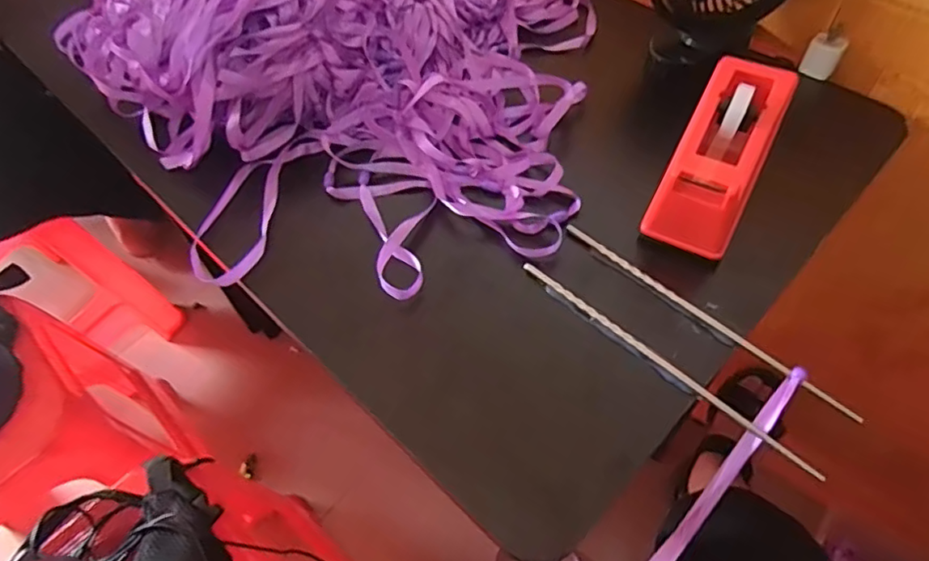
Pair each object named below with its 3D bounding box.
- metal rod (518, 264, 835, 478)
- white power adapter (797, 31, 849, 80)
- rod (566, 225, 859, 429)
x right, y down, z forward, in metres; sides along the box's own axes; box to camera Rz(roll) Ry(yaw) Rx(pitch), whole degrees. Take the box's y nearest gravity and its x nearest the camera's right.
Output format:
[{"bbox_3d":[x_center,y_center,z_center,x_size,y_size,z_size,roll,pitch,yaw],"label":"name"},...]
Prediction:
[{"bbox_3d":[0.126,0.051,0.386,0.221,0.006,0.008,38,66,26],"label":"metal rod"},{"bbox_3d":[0.323,-0.202,0.535,0.028,0.036,0.020,28,62,22],"label":"white power adapter"},{"bbox_3d":[0.159,0.021,0.402,0.220,0.006,0.007,38,66,26],"label":"rod"}]

